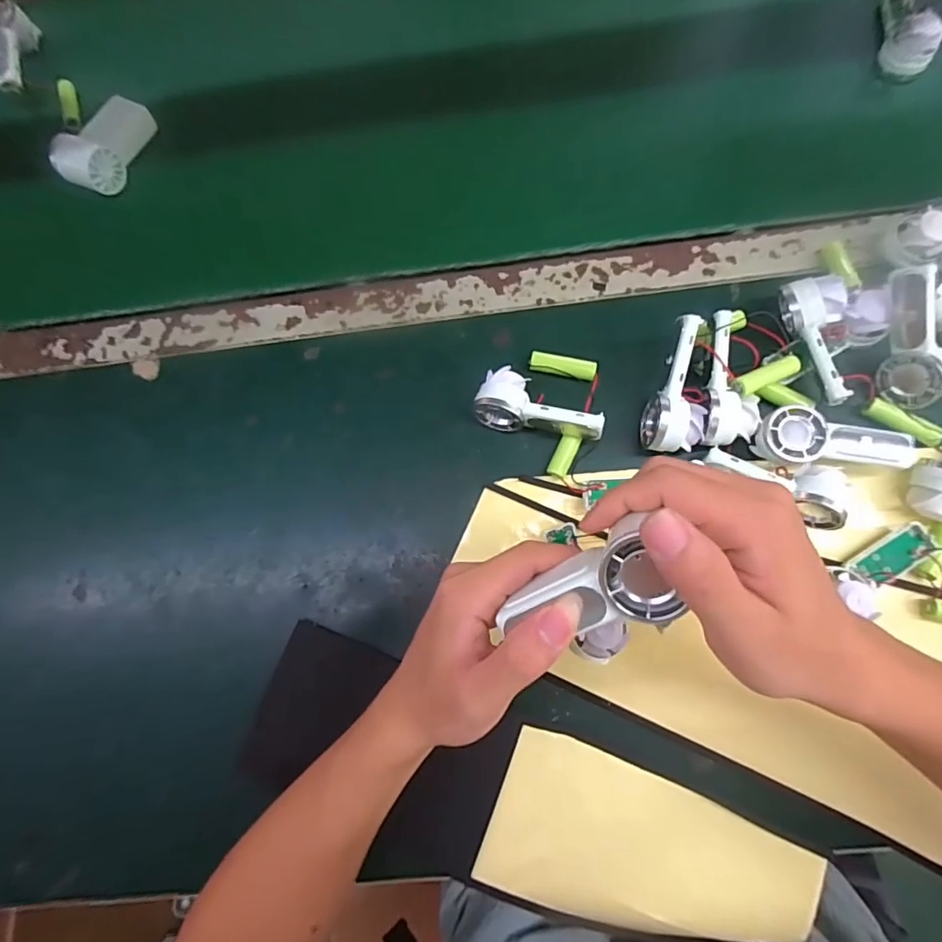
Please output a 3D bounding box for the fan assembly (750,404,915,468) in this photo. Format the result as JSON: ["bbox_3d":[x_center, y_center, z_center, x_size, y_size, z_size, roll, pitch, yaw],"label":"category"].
[{"bbox_3d":[0.247,-0.022,0.357,0.094,0.027,0.038,2,78,5],"label":"fan assembly"}]

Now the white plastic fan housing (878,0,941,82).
[{"bbox_3d":[0.377,-0.388,0.443,0.033,0.040,0.087,9,79,6],"label":"white plastic fan housing"}]

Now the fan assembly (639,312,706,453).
[{"bbox_3d":[0.147,-0.060,0.363,0.037,0.033,0.091,7,100,3],"label":"fan assembly"}]

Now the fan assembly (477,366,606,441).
[{"bbox_3d":[0.050,-0.045,0.378,0.091,0.031,0.037,19,80,8],"label":"fan assembly"}]

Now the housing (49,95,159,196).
[{"bbox_3d":[-0.343,-0.307,0.481,0.042,0.036,0.095,21,80,8],"label":"housing"}]

